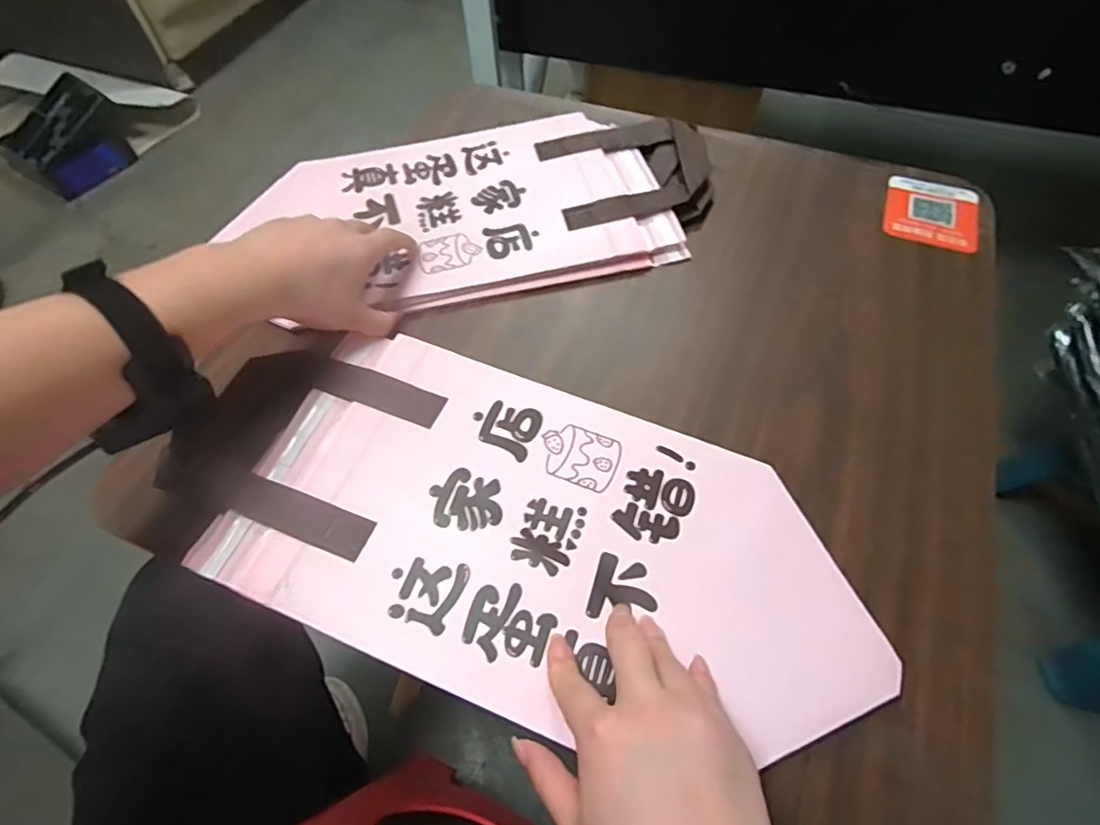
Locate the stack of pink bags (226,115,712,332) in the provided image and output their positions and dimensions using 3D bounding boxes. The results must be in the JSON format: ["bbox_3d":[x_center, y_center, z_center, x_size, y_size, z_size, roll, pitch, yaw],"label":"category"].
[{"bbox_3d":[-0.062,-0.198,0.541,0.421,0.030,0.214,-12,56,-7],"label":"stack of pink bags"}]

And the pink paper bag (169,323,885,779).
[{"bbox_3d":[-0.032,0.069,0.379,0.459,0.018,0.208,15,57,10],"label":"pink paper bag"}]

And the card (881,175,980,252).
[{"bbox_3d":[0.358,-0.187,0.537,0.080,0.004,0.089,17,60,14],"label":"card"}]

